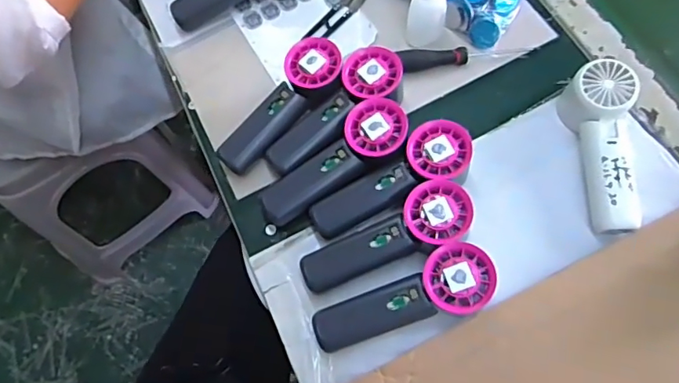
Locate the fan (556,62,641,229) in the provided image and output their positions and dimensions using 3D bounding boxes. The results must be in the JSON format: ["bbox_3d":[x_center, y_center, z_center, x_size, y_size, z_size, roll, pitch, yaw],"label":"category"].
[{"bbox_3d":[0.244,-0.040,0.465,0.054,0.055,0.152,-7,67,2],"label":"fan"}]

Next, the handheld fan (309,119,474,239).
[{"bbox_3d":[0.050,-0.004,0.479,0.159,0.050,0.058,-32,69,4],"label":"handheld fan"}]

